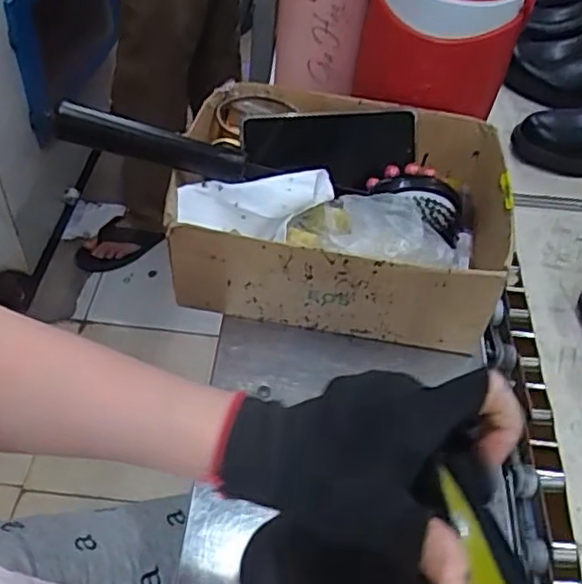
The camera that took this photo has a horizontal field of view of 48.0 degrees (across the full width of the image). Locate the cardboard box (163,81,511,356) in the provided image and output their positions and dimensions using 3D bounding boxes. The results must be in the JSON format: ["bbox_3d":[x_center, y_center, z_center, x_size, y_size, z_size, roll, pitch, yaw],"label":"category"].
[{"bbox_3d":[0.041,-0.075,0.580,0.276,0.108,0.201,9,48,4],"label":"cardboard box"}]

